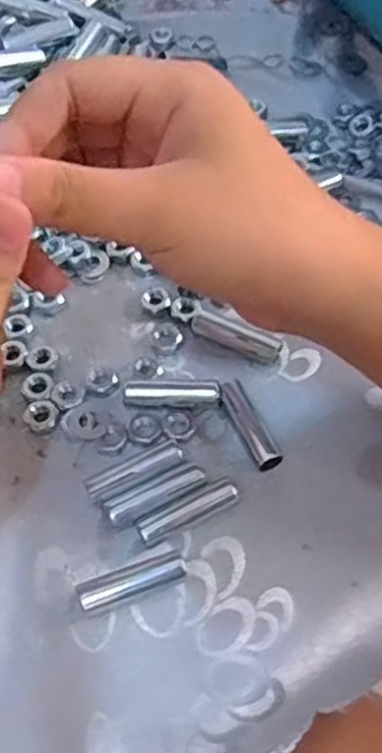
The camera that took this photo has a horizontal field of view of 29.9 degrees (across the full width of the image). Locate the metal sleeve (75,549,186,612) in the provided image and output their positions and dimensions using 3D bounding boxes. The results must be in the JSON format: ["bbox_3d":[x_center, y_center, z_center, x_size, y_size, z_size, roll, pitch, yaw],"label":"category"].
[{"bbox_3d":[-0.021,0.073,0.255,0.039,0.008,0.011,-21,61,-10],"label":"metal sleeve"}]

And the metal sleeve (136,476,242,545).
[{"bbox_3d":[-0.001,0.050,0.268,0.041,0.010,0.010,-24,62,-12],"label":"metal sleeve"}]

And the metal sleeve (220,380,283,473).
[{"bbox_3d":[0.024,0.019,0.286,0.012,0.010,0.039,-22,61,-11],"label":"metal sleeve"}]

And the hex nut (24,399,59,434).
[{"bbox_3d":[-0.061,0.016,0.292,0.013,0.004,0.014,-30,63,-15],"label":"hex nut"}]

